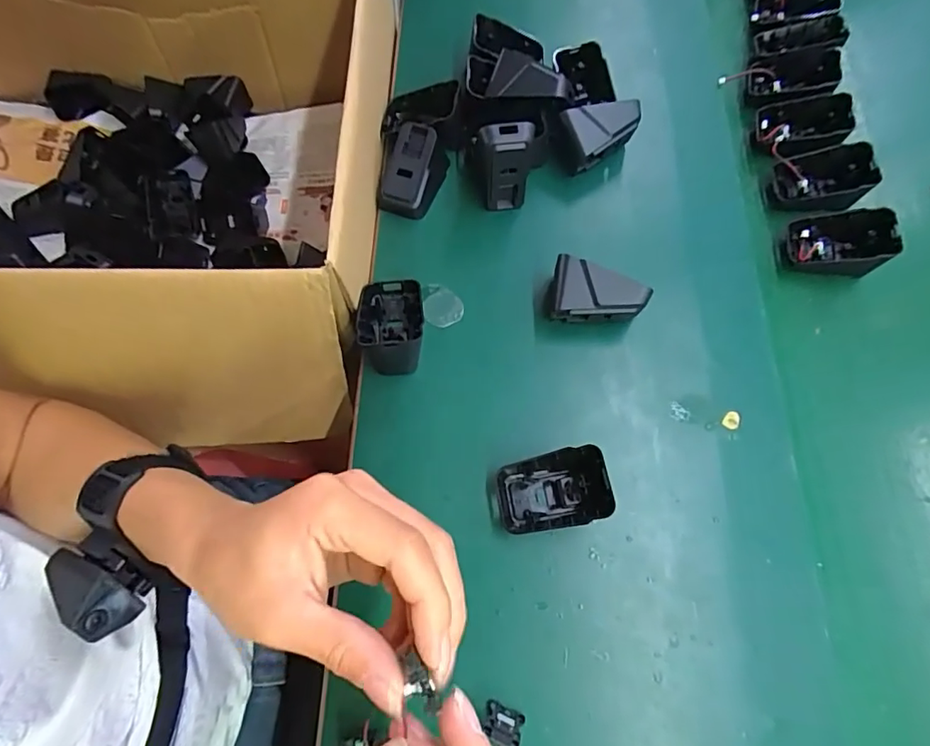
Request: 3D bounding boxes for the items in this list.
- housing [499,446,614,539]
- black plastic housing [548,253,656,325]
[{"bbox_3d":[0.053,0.074,0.323,0.061,0.040,0.043,-8,70,-5],"label":"housing"},{"bbox_3d":[0.093,-0.054,0.372,0.062,0.048,0.033,6,69,0],"label":"black plastic housing"}]

